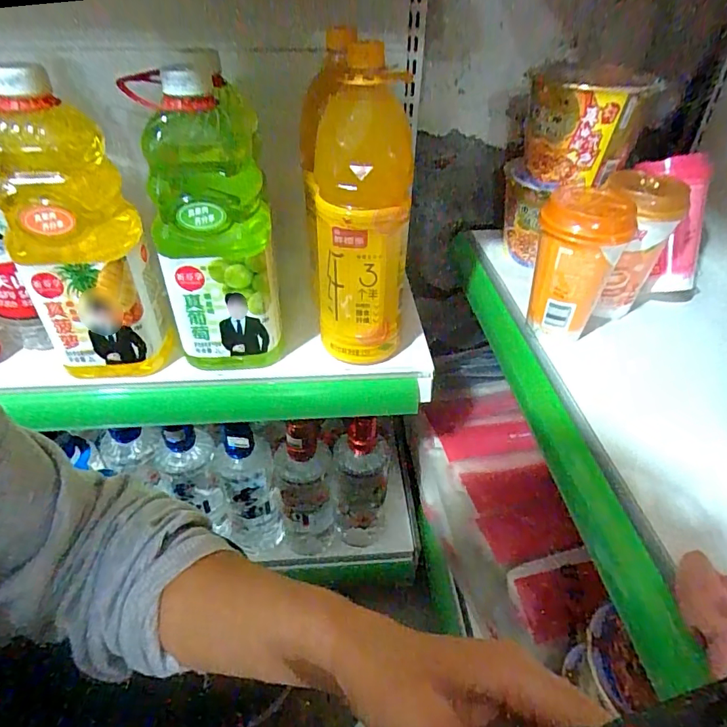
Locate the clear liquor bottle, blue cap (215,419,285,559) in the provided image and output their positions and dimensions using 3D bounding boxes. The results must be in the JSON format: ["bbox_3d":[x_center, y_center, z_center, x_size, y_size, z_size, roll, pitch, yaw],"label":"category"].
[{"bbox_3d":[-0.147,0.164,0.635,0.068,0.187,0.058,-9,40,-12],"label":"clear liquor bottle, blue cap"}]

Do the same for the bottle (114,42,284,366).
[{"bbox_3d":[-0.145,-0.134,0.483,0.103,0.276,0.105,-6,40,-8],"label":"bottle"}]

